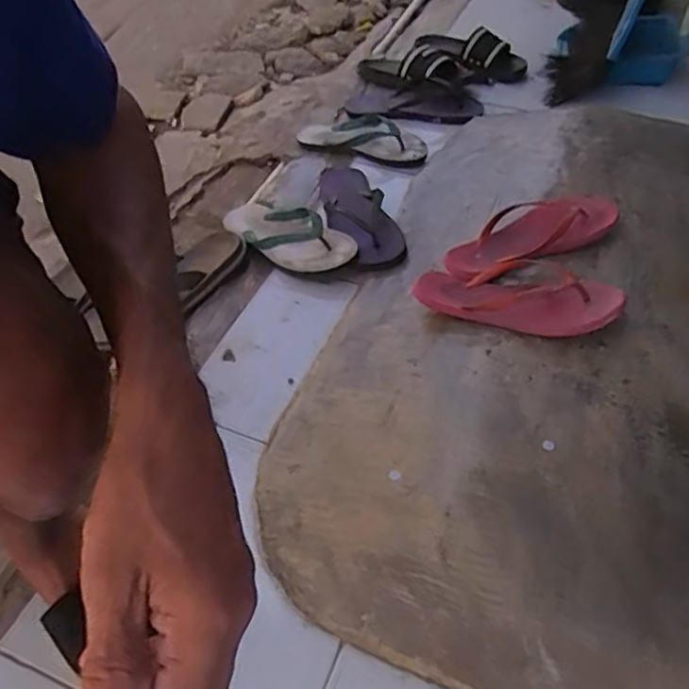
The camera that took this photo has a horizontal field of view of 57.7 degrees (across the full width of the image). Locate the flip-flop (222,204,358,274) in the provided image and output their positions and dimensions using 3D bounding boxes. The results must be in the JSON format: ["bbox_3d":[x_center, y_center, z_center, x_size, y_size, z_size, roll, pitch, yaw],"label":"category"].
[{"bbox_3d":[-0.093,-0.172,0.978,0.246,0.035,0.101,29,59,34],"label":"flip-flop"}]

